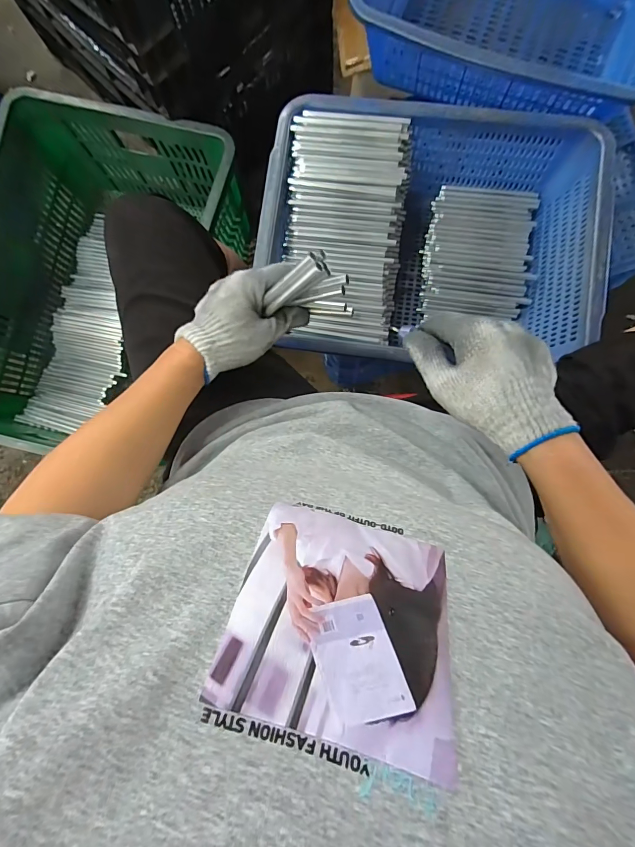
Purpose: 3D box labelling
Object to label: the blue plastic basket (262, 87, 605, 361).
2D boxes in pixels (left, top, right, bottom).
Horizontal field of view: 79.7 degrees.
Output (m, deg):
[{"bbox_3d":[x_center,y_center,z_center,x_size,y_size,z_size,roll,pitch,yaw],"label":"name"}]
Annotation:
[{"bbox_3d":[0.149,-0.248,0.548,0.426,0.124,0.334,7,85,4],"label":"blue plastic basket"}]

